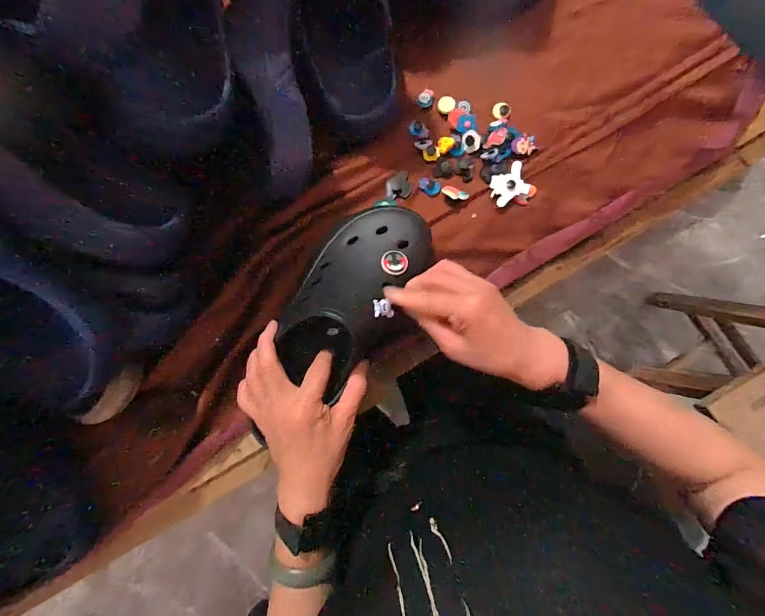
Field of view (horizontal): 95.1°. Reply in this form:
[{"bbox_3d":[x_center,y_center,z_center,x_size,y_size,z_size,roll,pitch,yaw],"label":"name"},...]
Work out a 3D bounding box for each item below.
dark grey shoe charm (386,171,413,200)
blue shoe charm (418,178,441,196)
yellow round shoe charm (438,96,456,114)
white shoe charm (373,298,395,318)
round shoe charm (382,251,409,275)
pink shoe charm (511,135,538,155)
[{"bbox_3d":[0.019,-0.147,0.419,0.031,0.004,0.033,-11,84,1],"label":"dark grey shoe charm"},{"bbox_3d":[0.056,-0.146,0.419,0.026,0.006,0.018,26,85,4],"label":"blue shoe charm"},{"bbox_3d":[0.078,-0.248,0.427,0.021,0.005,0.019,-43,84,-3],"label":"yellow round shoe charm"},{"bbox_3d":[0.000,0.000,0.329,0.025,0.011,0.016,0,95,-41],"label":"white shoe charm"},{"bbox_3d":[0.012,-0.044,0.344,0.026,0.011,0.026,2,74,-6],"label":"round shoe charm"},{"bbox_3d":[0.168,-0.193,0.416,0.029,0.005,0.020,-3,84,1],"label":"pink shoe charm"}]

